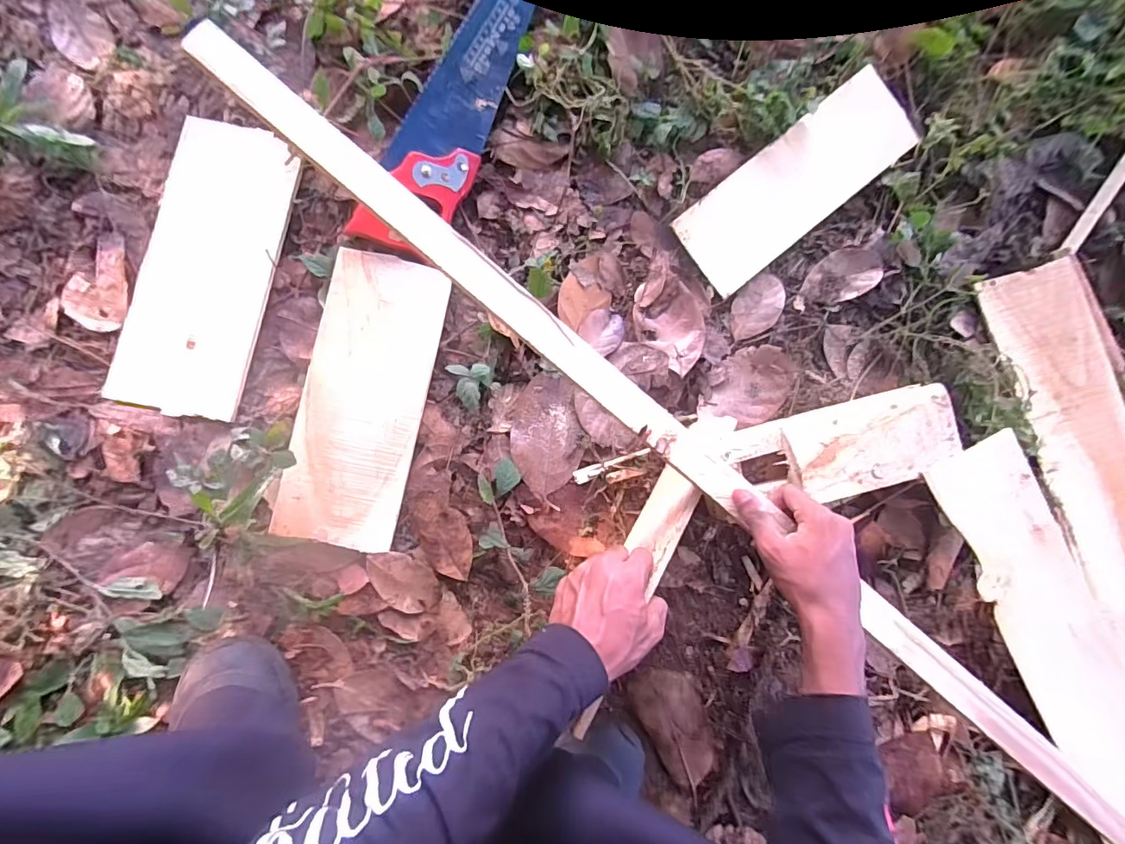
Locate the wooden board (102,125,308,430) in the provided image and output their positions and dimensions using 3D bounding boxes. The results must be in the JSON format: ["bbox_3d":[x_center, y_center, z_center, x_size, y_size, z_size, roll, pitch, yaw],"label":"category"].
[{"bbox_3d":[-0.370,-0.163,0.529,0.124,0.011,0.307,12,83,-7],"label":"wooden board"}]

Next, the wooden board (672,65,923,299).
[{"bbox_3d":[0.276,-0.284,0.604,0.298,0.013,0.107,-39,95,1],"label":"wooden board"}]

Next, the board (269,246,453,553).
[{"bbox_3d":[-0.210,-0.026,0.540,0.121,0.010,0.306,12,83,-7],"label":"board"}]

